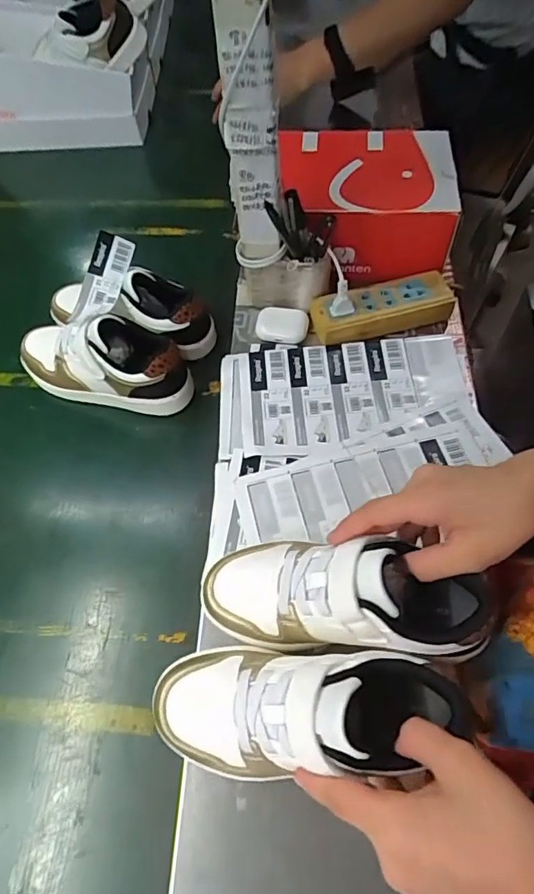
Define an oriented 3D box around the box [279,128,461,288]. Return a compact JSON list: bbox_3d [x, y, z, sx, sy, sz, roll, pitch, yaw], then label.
[{"bbox_3d":[0.118,-0.300,0.621,0.197,0.096,0.177,-1,59,2],"label":"box"}]

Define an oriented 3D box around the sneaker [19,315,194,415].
[{"bbox_3d":[-0.187,-0.104,0.567,0.207,0.085,0.077,11,60,9],"label":"sneaker"}]

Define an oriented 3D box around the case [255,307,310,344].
[{"bbox_3d":[0.018,-0.144,0.578,0.059,0.018,0.041,0,59,2],"label":"case"}]

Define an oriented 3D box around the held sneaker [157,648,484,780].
[{"bbox_3d":[0.018,0.173,0.334,0.197,0.079,0.077,-7,58,12],"label":"held sneaker"}]

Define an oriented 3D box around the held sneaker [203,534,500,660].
[{"bbox_3d":[0.052,0.105,0.365,0.200,0.072,0.077,0,58,17],"label":"held sneaker"}]

